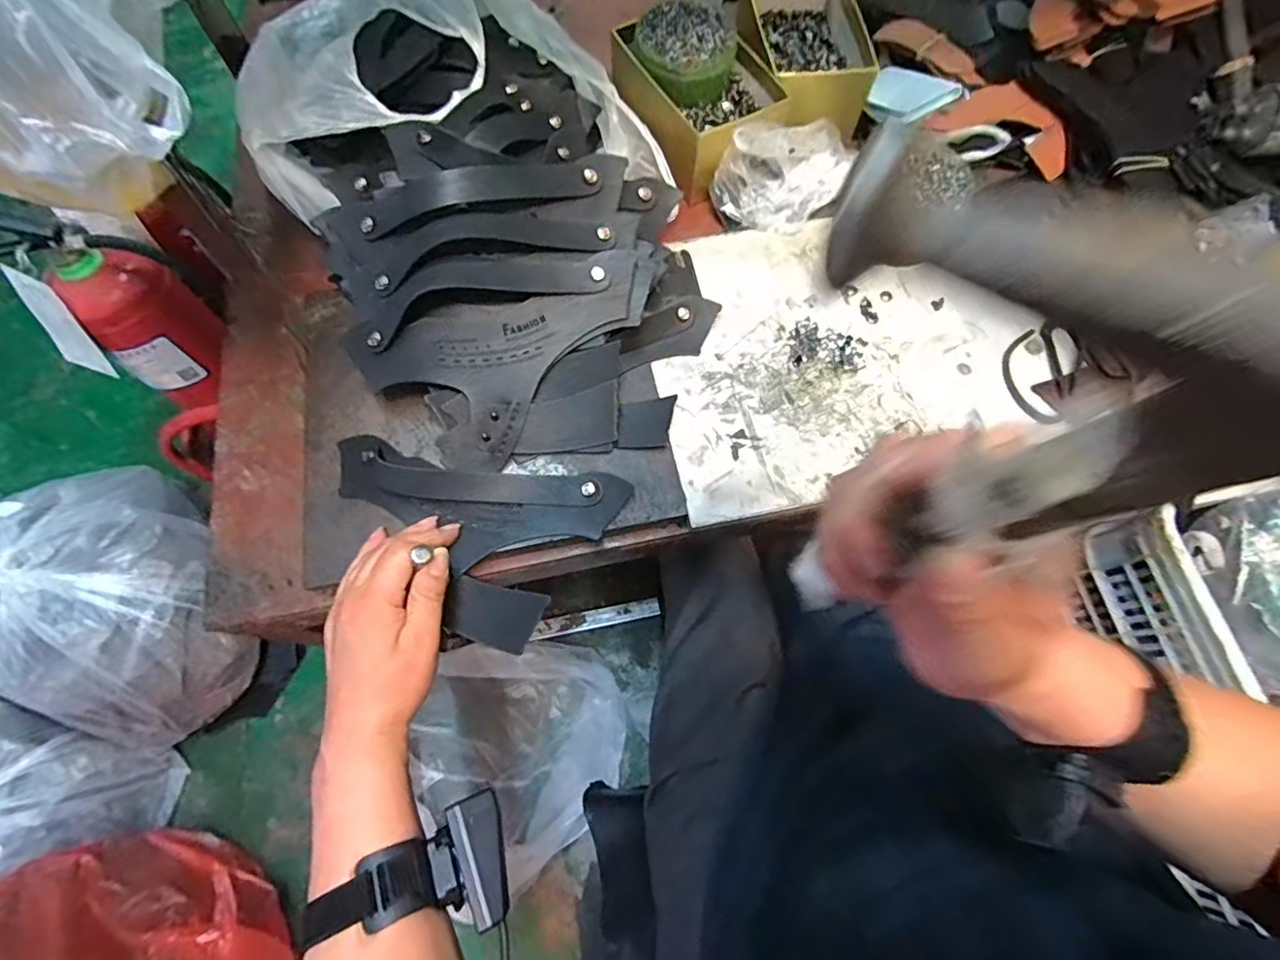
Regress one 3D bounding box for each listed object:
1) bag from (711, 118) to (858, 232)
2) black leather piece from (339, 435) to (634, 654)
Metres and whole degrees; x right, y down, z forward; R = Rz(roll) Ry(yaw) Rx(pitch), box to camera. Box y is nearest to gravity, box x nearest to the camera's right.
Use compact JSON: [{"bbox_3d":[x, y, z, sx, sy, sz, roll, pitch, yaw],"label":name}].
[{"bbox_3d":[0.154,-0.308,0.544,0.149,0.070,0.086,-17,69,-7],"label":"bag"},{"bbox_3d":[-0.134,0.046,0.423,0.225,0.032,0.138,8,68,3],"label":"black leather piece"}]

